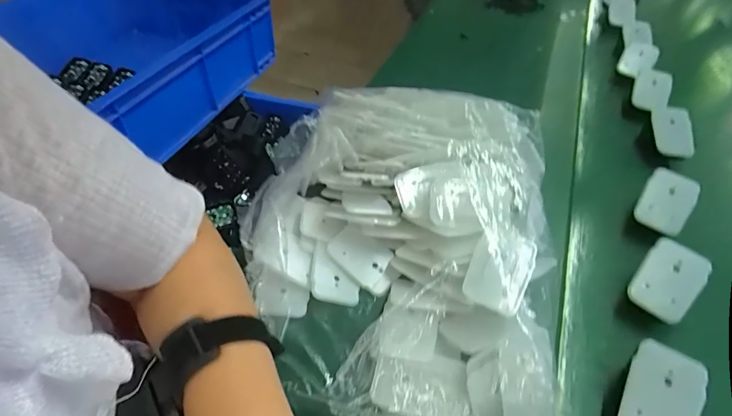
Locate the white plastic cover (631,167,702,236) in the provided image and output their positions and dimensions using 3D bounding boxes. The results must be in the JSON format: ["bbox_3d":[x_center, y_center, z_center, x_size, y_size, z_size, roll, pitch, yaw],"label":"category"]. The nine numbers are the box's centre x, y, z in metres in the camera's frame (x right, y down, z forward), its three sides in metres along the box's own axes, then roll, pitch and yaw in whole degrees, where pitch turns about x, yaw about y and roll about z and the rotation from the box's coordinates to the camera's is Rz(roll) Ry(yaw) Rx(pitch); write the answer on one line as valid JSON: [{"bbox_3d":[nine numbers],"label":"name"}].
[{"bbox_3d":[0.299,-0.006,0.399,0.046,0.009,0.061,31,88,16],"label":"white plastic cover"}]

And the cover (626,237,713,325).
[{"bbox_3d":[0.256,0.060,0.340,0.044,0.007,0.066,37,79,26],"label":"cover"}]

